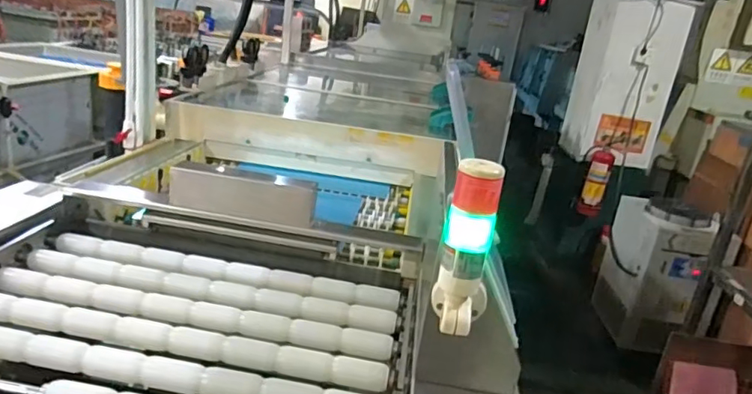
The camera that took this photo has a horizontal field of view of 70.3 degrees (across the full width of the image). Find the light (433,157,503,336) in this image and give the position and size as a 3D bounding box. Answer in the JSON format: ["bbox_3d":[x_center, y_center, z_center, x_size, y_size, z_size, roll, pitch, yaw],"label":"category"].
[{"bbox_3d":[0.114,0.057,0.633,0.053,0.205,0.078,15,20,20],"label":"light"}]

